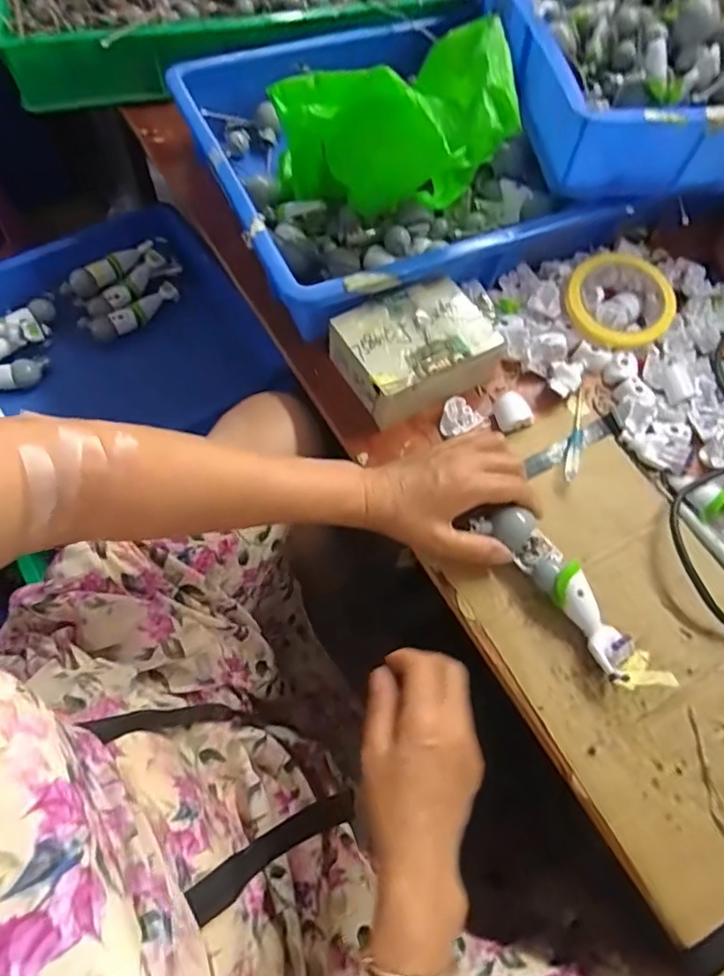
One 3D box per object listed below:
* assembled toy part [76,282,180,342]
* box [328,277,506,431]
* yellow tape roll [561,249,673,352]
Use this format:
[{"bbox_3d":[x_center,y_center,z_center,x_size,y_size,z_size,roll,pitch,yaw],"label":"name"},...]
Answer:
[{"bbox_3d":[-0.319,-0.244,0.802,0.139,0.028,0.037,-34,69,-20],"label":"assembled toy part"},{"bbox_3d":[0.046,-0.123,0.503,0.125,0.042,0.095,-24,66,-16],"label":"box"},{"bbox_3d":[0.239,-0.175,0.537,0.086,0.014,0.099,-35,75,1],"label":"yellow tape roll"}]

